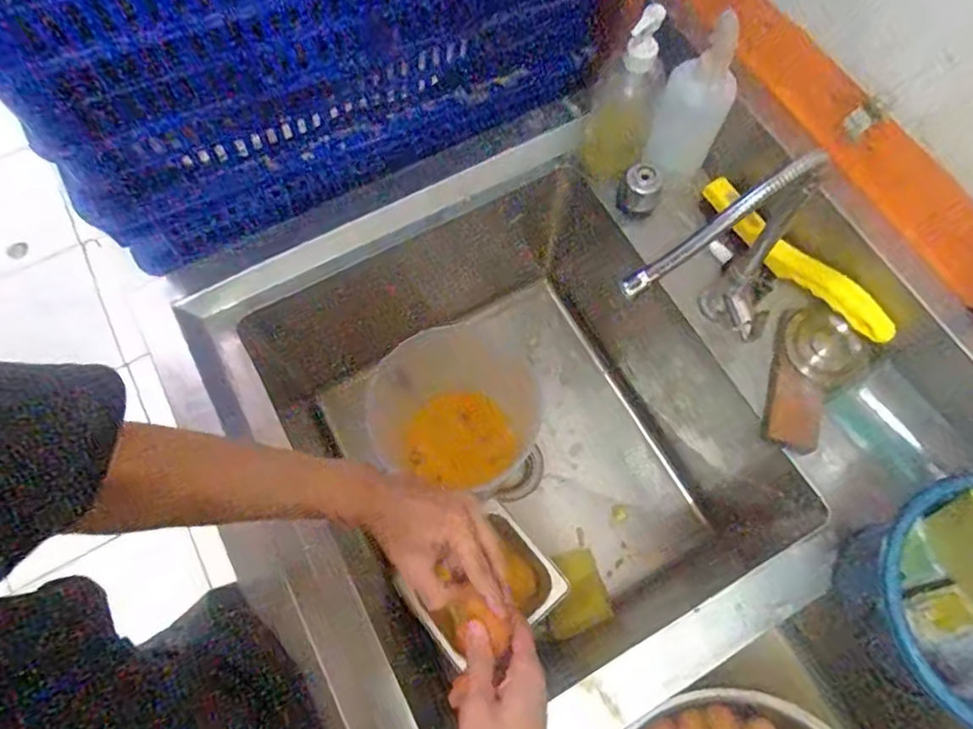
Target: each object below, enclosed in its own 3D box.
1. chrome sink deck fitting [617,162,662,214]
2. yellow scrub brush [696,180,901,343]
[{"bbox_3d":[0.178,-0.203,0.678,0.046,0.044,0.041,20,72,7],"label":"chrome sink deck fitting"},{"bbox_3d":[0.318,-0.109,0.599,0.028,0.030,0.230,-42,76,-13],"label":"yellow scrub brush"}]

